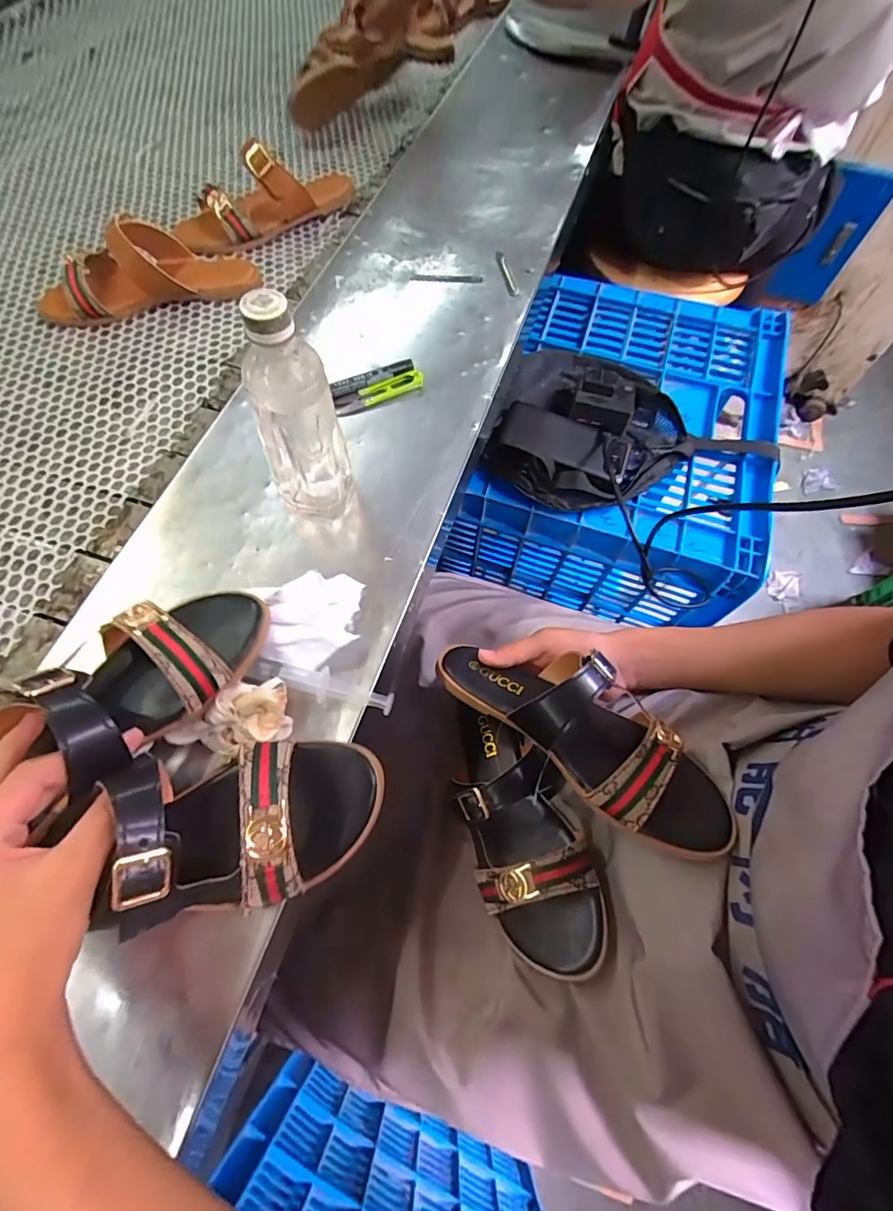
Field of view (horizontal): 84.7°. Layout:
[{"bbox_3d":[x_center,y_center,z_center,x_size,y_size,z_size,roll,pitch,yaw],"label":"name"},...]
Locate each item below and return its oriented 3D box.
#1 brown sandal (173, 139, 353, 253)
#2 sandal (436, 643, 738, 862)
[{"bbox_3d":[-0.238,-0.554,0.648,0.248,0.095,0.079,-30,70,-14],"label":"brown sandal"},{"bbox_3d":[0.099,0.093,0.395,0.253,0.095,0.085,30,67,33],"label":"sandal"}]

